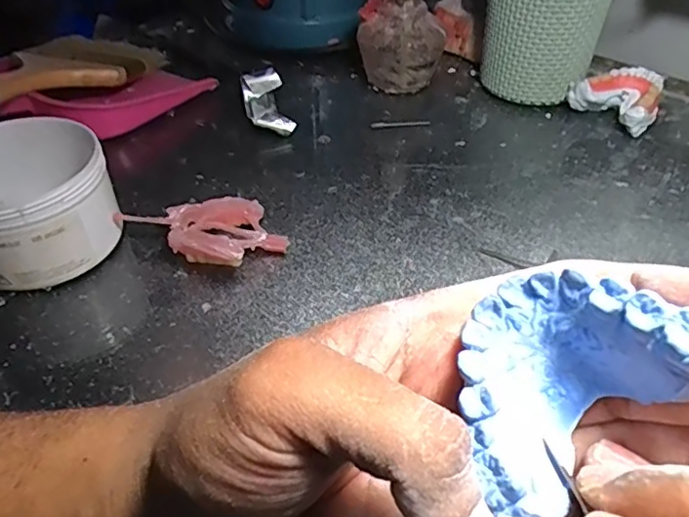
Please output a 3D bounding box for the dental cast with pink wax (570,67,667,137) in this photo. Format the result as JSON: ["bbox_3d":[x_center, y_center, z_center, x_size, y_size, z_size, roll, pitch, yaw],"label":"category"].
[{"bbox_3d":[0.214,-0.126,0.461,0.064,0.035,0.054,19,46,21],"label":"dental cast with pink wax"}]

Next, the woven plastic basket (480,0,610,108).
[{"bbox_3d":[0.160,-0.187,0.471,0.085,0.111,0.078,12,44,13],"label":"woven plastic basket"}]

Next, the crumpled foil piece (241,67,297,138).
[{"bbox_3d":[-0.061,-0.122,0.460,0.032,0.026,0.064,-11,43,-11],"label":"crumpled foil piece"}]

